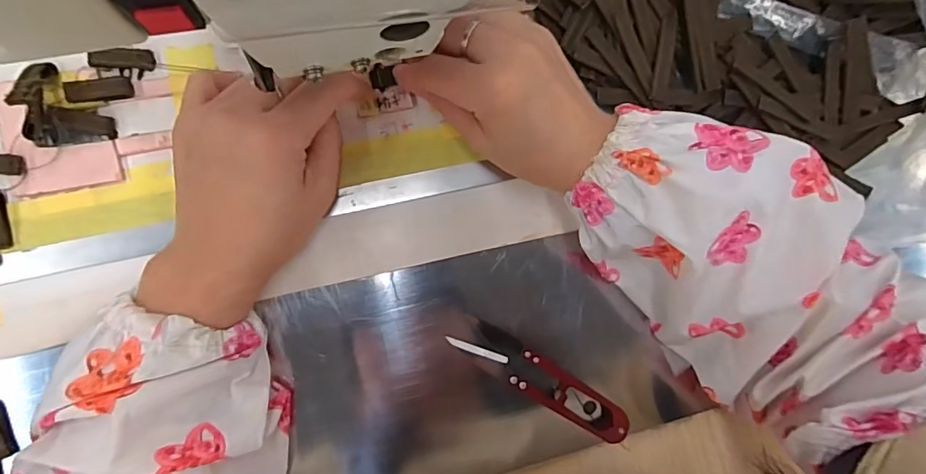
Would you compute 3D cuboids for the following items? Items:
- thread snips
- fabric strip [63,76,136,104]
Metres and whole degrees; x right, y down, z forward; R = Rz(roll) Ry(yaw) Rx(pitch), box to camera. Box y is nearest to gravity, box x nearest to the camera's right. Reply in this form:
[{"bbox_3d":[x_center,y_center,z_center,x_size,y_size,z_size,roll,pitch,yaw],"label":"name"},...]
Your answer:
[{"bbox_3d":[0.047,0.084,0.290,0.114,0.006,0.023,32,71,-4],"label":"thread snips"},{"bbox_3d":[-0.186,-0.076,0.254,0.030,0.004,0.012,-11,94,-20],"label":"fabric strip"}]

